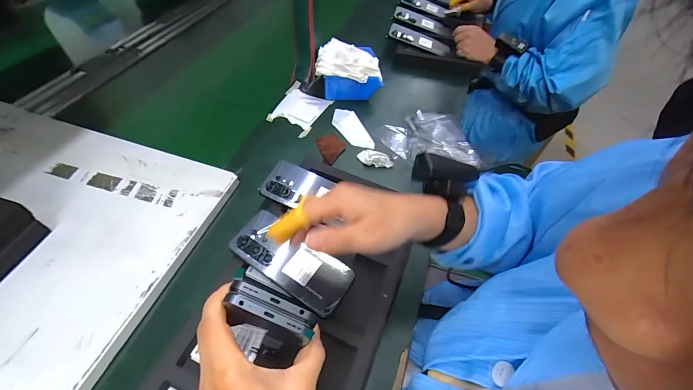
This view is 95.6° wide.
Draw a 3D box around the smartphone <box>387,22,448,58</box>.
[{"bbox_3d":[0.198,-0.421,0.854,0.167,0.012,0.086,17,53,-6],"label":"smartphone"}]

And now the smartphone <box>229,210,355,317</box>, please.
[{"bbox_3d":[-0.075,0.090,0.431,0.166,0.009,0.073,32,64,10],"label":"smartphone"}]

